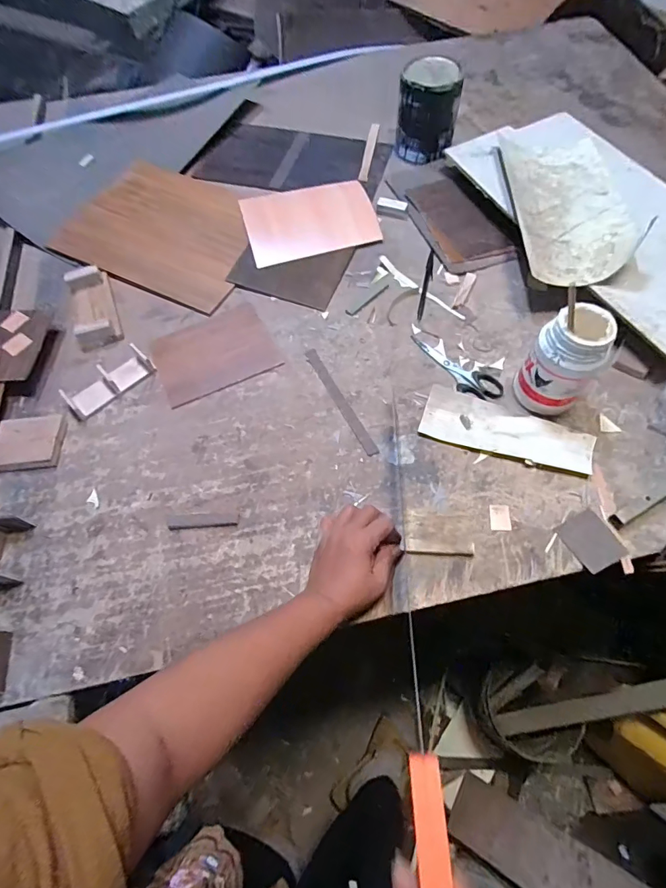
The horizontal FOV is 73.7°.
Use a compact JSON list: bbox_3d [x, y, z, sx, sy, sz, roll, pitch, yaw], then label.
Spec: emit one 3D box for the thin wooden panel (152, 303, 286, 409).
[{"bbox_3d":[-0.174,-0.135,0.653,0.168,0.009,0.130,-26,66,-11],"label":"thin wooden panel"}]

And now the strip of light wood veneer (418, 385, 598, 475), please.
[{"bbox_3d":[0.226,-0.016,0.580,0.214,0.008,0.074,19,66,11],"label":"strip of light wood veneer"}]

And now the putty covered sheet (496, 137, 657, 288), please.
[{"bbox_3d":[0.368,-0.379,0.695,0.169,0.038,0.321,-3,61,2],"label":"putty covered sheet"}]

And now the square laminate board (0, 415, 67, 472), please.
[{"bbox_3d":[-0.397,-0.002,0.583,0.083,0.020,0.074,-5,64,-1],"label":"square laminate board"}]

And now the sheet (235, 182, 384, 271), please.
[{"bbox_3d":[-0.038,-0.382,0.765,0.219,0.018,0.167,-11,64,-4],"label":"sheet"}]

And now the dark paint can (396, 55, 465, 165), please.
[{"bbox_3d":[0.171,-0.599,0.810,0.103,0.134,0.102,-1,64,2],"label":"dark paint can"}]

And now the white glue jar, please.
[{"bbox_3d":[0.283,-0.104,0.545,0.075,0.149,0.074,-1,64,2],"label":"white glue jar"}]

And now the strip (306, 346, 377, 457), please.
[{"bbox_3d":[0.010,-0.061,0.616,0.015,0.004,0.190,-25,65,-10],"label":"strip"}]

